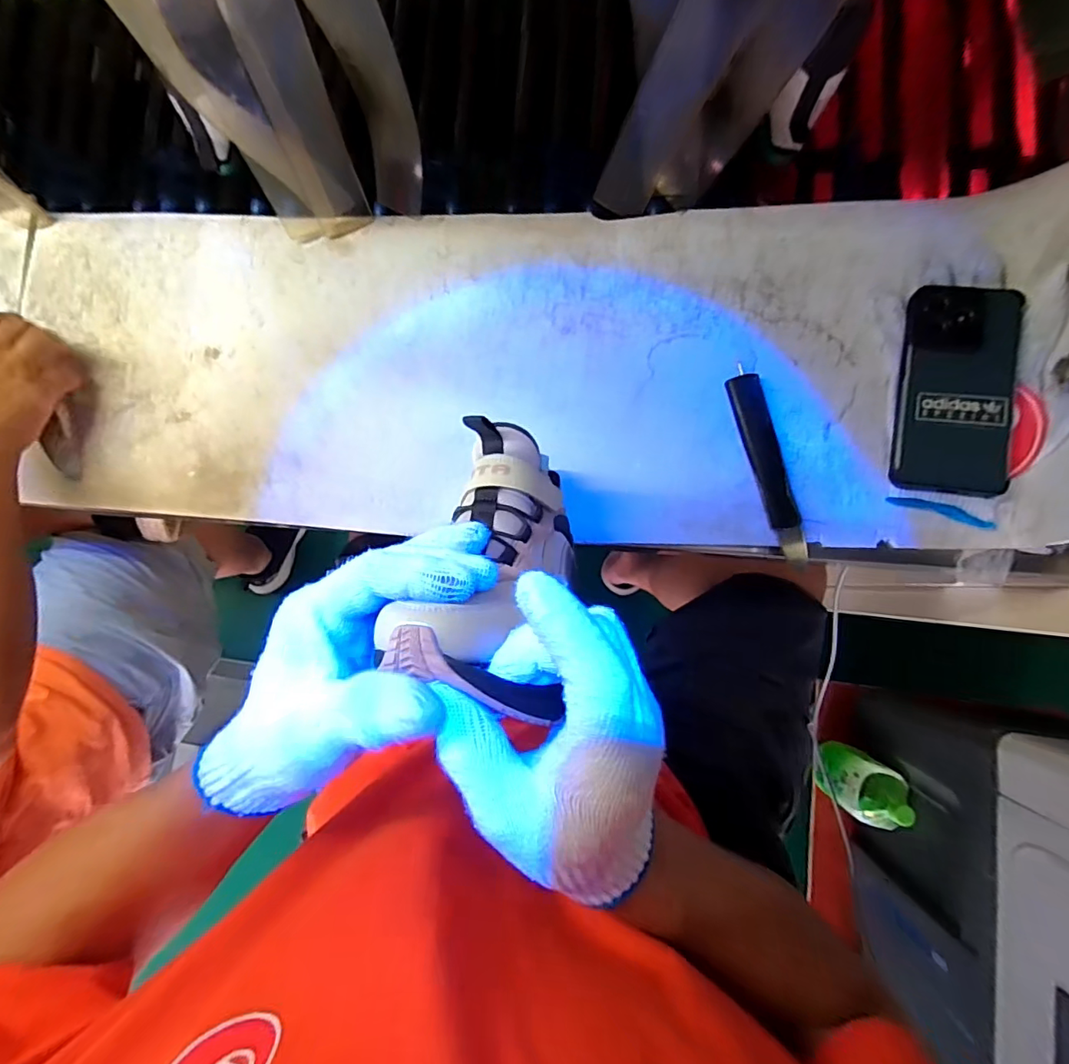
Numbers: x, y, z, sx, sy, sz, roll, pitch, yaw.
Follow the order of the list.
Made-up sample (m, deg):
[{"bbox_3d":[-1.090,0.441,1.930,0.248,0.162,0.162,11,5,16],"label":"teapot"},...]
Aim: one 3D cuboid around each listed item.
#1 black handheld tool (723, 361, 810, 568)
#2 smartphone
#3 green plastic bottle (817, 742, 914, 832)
[{"bbox_3d":[0.194,-0.054,0.434,0.026,0.014,0.161,-14,84,4],"label":"black handheld tool"},{"bbox_3d":[0.332,-0.114,0.411,0.079,0.013,0.163,9,85,14],"label":"smartphone"},{"bbox_3d":[0.539,0.416,0.852,0.071,0.192,0.095,23,88,7],"label":"green plastic bottle"}]

